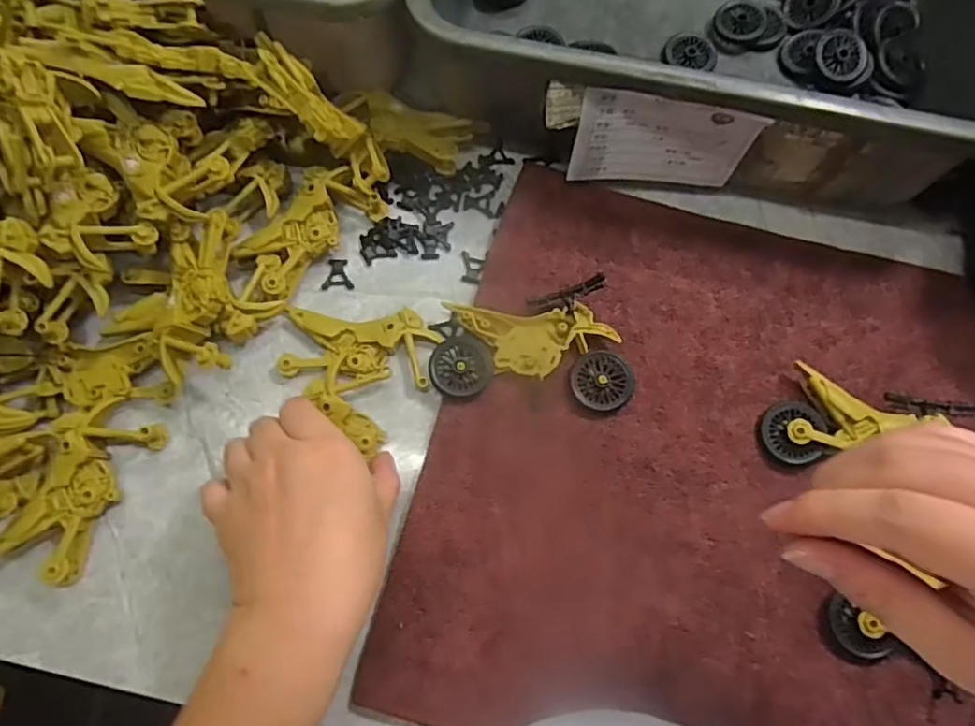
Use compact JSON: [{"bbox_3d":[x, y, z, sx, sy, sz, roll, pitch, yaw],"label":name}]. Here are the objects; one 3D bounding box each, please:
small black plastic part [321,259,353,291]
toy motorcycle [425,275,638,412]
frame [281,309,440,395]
[{"bbox_3d":[-0.098,-0.058,0.398,0.020,0.004,0.021,-4,73,-1],"label":"small black plastic part"},{"bbox_3d":[0.026,-0.011,0.373,0.117,0.015,0.077,-2,73,-1],"label":"toy motorcycle"},{"bbox_3d":[-0.078,-0.008,0.378,0.093,0.013,0.052,-1,73,0],"label":"frame"}]

